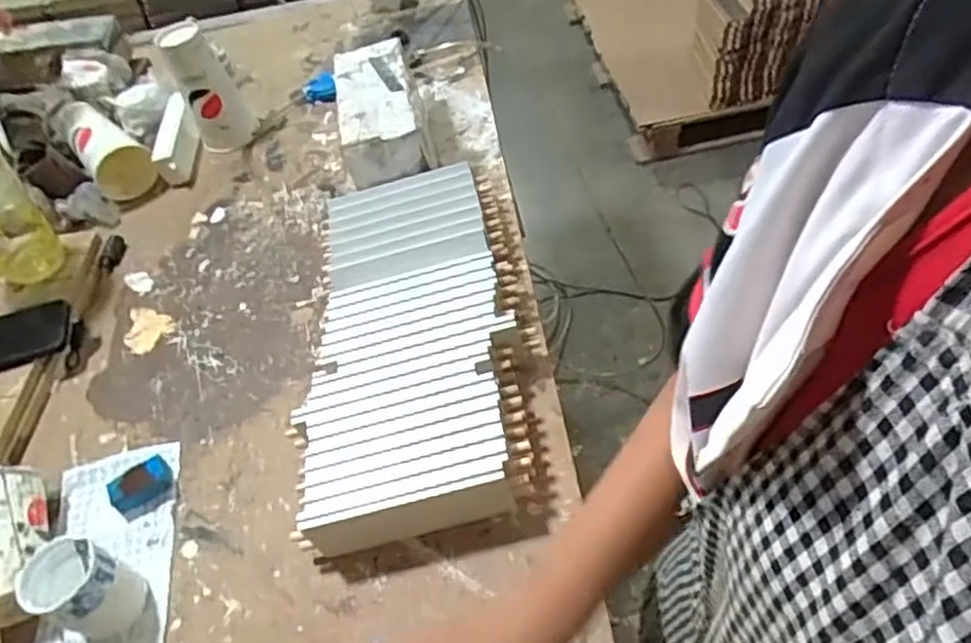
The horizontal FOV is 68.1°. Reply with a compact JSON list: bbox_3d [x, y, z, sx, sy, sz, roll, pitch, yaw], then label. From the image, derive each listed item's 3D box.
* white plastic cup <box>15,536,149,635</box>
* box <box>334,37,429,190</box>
[{"bbox_3d":[-0.347,0.232,0.622,0.071,0.079,0.067,-1,47,1],"label":"white plastic cup"},{"bbox_3d":[-0.140,-0.274,0.932,0.101,0.068,0.238,-9,47,-6],"label":"box"}]

